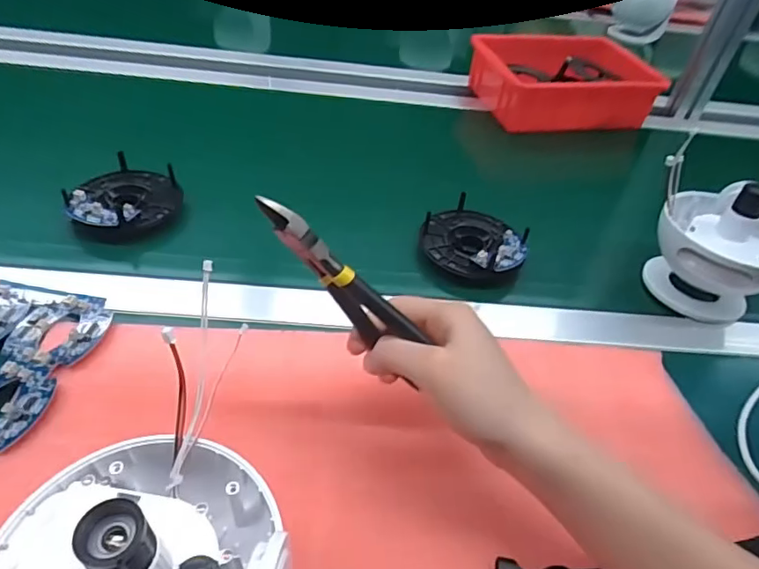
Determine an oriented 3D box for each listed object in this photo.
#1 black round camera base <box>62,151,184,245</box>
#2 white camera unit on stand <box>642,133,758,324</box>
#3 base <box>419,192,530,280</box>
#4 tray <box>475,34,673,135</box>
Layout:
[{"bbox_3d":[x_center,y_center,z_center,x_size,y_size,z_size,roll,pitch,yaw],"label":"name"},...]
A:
[{"bbox_3d":[-0.250,-0.082,0.510,0.100,0.041,0.100,4,43,-4],"label":"black round camera base"},{"bbox_3d":[0.317,-0.038,0.484,0.111,0.121,0.120,-23,51,-28],"label":"white camera unit on stand"},{"bbox_3d":[0.095,-0.048,0.515,0.102,0.024,0.098,11,43,3],"label":"base"},{"bbox_3d":[0.276,-0.302,0.769,0.247,0.077,0.166,-3,44,-12],"label":"tray"}]

